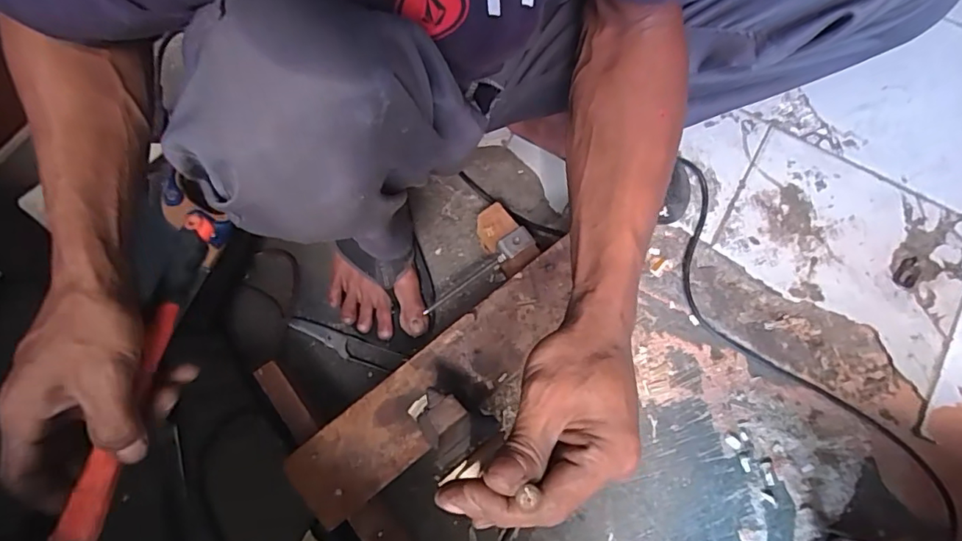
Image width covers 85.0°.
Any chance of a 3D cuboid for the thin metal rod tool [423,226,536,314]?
[{"bbox_3d":[-0.005,0.002,0.618,0.154,0.018,0.027,-37,75,16],"label":"thin metal rod tool"}]

